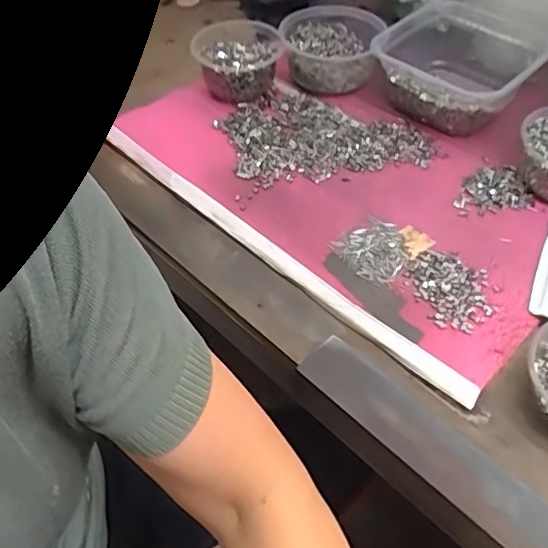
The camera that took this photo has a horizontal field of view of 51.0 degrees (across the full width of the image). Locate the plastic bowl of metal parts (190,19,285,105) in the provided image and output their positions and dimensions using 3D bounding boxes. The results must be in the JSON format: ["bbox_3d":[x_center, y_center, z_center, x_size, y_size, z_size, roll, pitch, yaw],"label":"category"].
[{"bbox_3d":[-0.044,-0.279,0.736,0.105,0.054,0.109,3,50,3],"label":"plastic bowl of metal parts"}]

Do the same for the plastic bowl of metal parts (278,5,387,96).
[{"bbox_3d":[0.073,-0.297,0.749,0.120,0.045,0.131,-1,56,2],"label":"plastic bowl of metal parts"}]

